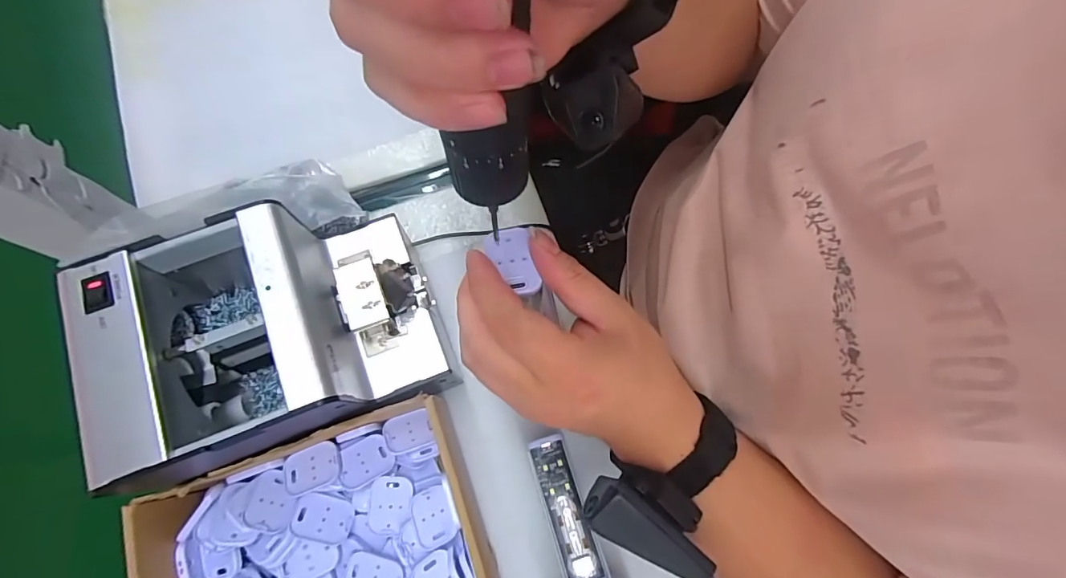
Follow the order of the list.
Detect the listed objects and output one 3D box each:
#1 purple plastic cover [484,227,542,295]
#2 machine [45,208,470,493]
[{"bbox_3d":[-0.011,-0.015,0.256,0.025,0.004,0.039,-11,74,-5],"label":"purple plastic cover"},{"bbox_3d":[-0.157,0.028,0.309,0.171,0.113,0.128,-18,75,-7],"label":"machine"}]

